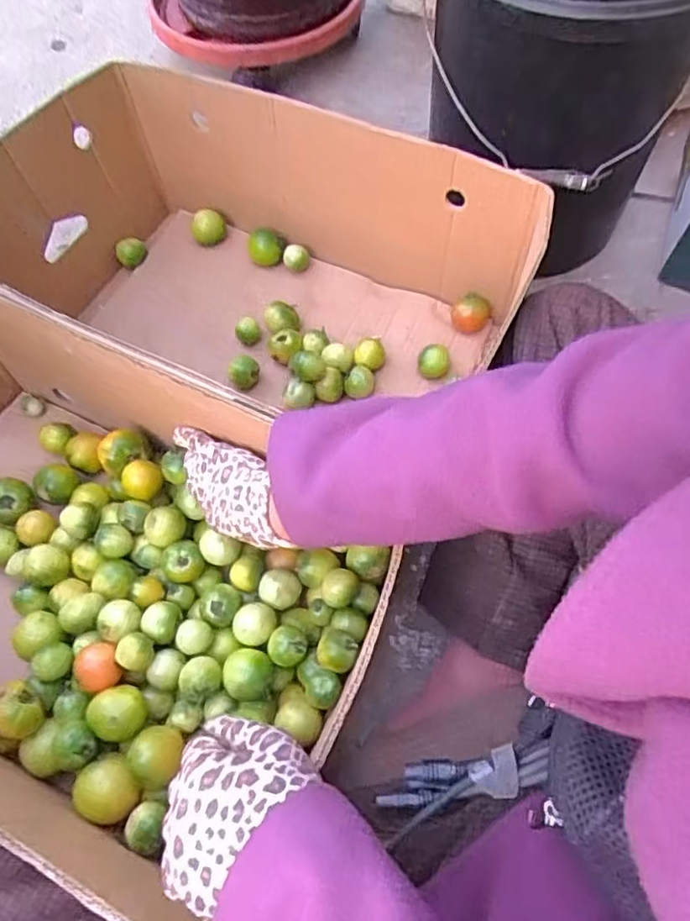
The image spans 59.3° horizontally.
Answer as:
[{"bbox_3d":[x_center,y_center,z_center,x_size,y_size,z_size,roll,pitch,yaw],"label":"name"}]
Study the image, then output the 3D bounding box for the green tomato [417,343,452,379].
[{"bbox_3d":[0.102,-0.113,0.706,0.034,0.029,0.037,0,63,2],"label":"green tomato"}]

